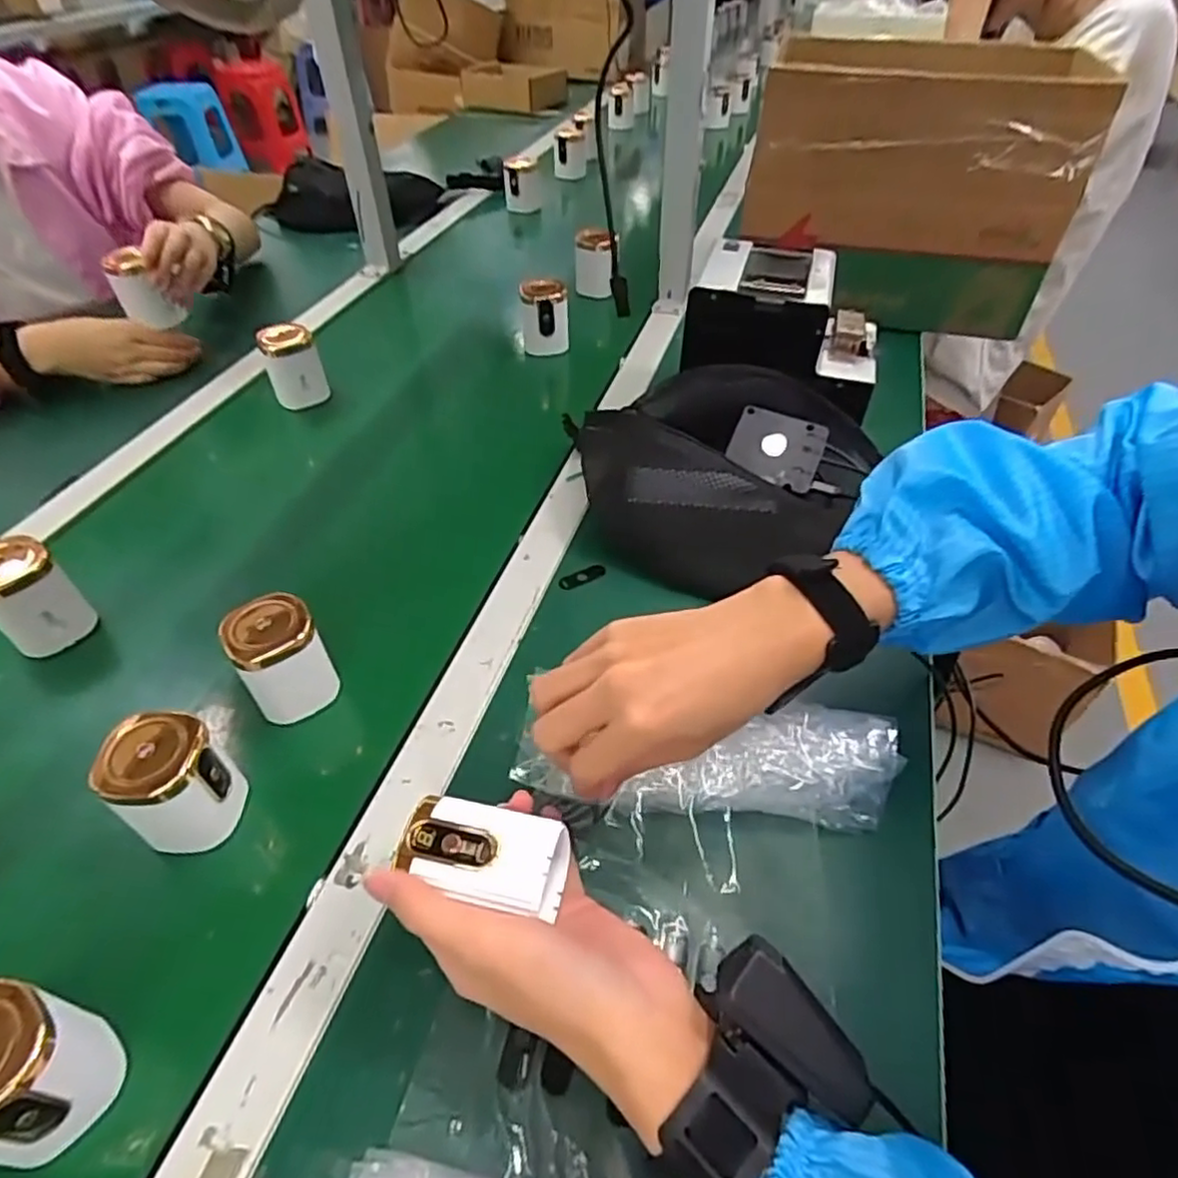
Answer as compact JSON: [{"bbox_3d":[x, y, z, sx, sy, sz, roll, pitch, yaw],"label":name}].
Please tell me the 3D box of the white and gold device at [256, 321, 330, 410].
[{"bbox_3d":[-0.328,-0.250,0.759,0.059,0.071,0.064,-20,50,-19],"label":"white and gold device"}]

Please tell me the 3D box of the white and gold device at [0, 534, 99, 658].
[{"bbox_3d":[-0.419,0.011,0.518,0.050,0.089,0.054,34,56,30],"label":"white and gold device"}]

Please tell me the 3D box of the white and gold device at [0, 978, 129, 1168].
[{"bbox_3d":[-0.254,0.214,0.305,0.053,0.069,0.050,35,56,30],"label":"white and gold device"}]

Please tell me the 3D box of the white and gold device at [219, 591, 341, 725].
[{"bbox_3d":[-0.212,0.047,0.474,0.054,0.075,0.049,-27,51,-23],"label":"white and gold device"}]

